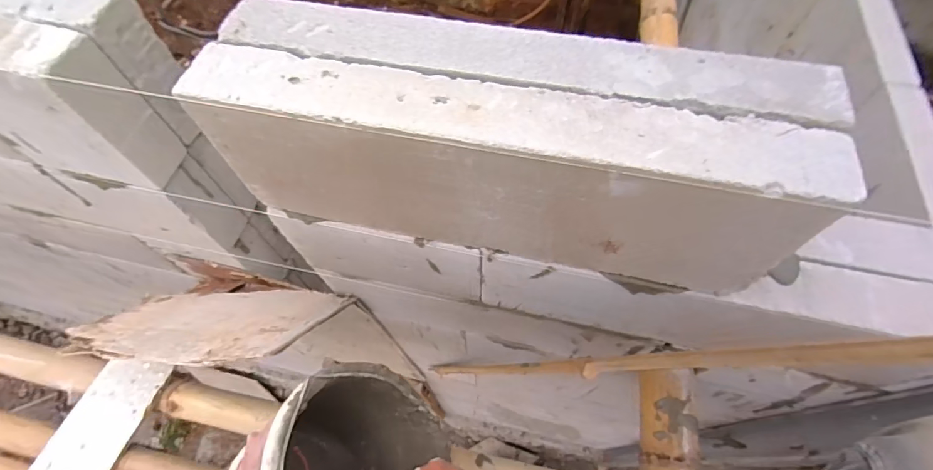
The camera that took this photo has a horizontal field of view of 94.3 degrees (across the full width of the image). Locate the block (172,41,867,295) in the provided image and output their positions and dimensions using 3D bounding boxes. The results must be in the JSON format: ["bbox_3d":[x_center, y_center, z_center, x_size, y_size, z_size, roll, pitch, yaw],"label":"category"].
[{"bbox_3d":[0.025,-0.057,0.466,0.578,0.214,0.074,12,62,6],"label":"block"}]

